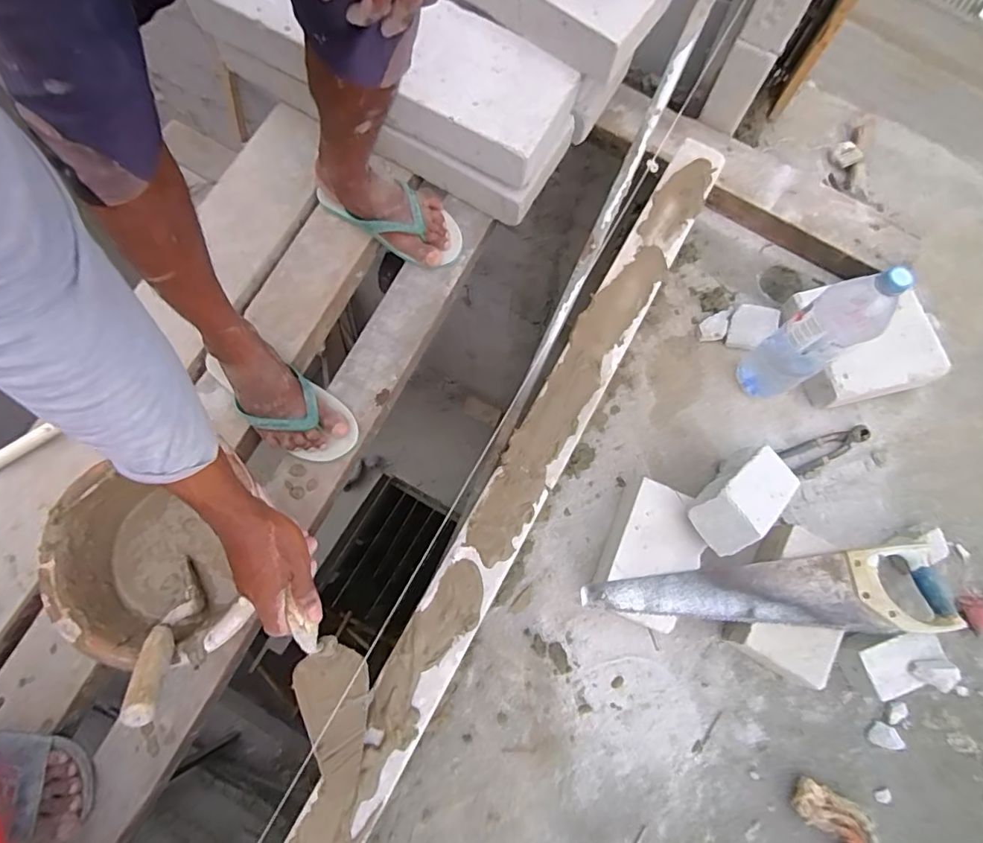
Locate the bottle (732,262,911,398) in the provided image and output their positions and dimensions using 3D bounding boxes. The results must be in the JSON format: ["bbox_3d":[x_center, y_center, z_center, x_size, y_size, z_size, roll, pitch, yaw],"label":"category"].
[{"bbox_3d":[0.469,-0.120,0.763,0.078,0.315,0.087,-28,77,-9],"label":"bottle"}]

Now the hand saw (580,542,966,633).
[{"bbox_3d":[0.397,0.239,0.749,0.516,0.030,0.111,1,74,-2],"label":"hand saw"}]

